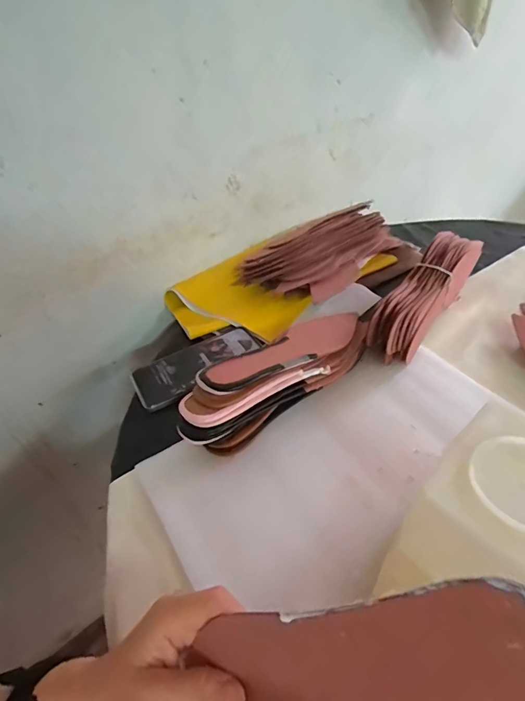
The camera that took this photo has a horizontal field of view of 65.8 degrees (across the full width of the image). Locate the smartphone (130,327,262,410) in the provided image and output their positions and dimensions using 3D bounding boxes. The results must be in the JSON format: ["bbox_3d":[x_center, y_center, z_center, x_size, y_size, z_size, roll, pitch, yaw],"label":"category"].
[{"bbox_3d":[-0.086,0.014,0.519,0.165,0.009,0.070,-32,47,-28],"label":"smartphone"}]

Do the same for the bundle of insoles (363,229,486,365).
[{"bbox_3d":[0.216,-0.076,0.544,0.063,0.080,0.265,26,49,31],"label":"bundle of insoles"}]

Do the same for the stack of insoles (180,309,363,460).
[{"bbox_3d":[0.030,0.015,0.460,0.091,0.075,0.280,30,51,34],"label":"stack of insoles"}]

